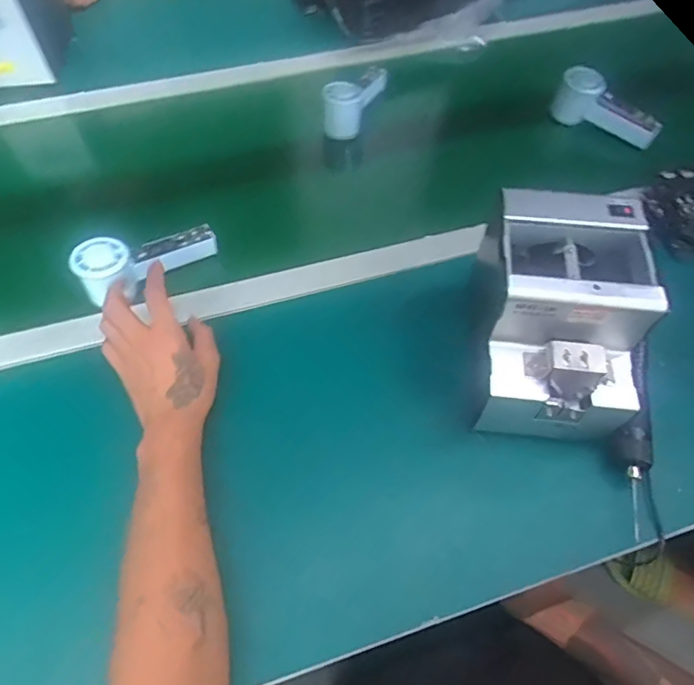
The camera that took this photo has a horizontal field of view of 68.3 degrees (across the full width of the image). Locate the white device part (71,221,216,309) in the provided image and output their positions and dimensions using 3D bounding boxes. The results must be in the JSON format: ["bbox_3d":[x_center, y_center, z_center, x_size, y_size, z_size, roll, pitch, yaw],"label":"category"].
[{"bbox_3d":[-0.224,-0.097,0.575,0.149,0.041,0.049,-21,59,-27],"label":"white device part"}]

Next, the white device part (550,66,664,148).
[{"bbox_3d":[0.352,-0.313,0.696,0.141,0.062,0.063,34,64,6],"label":"white device part"}]

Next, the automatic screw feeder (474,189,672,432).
[{"bbox_3d":[0.188,-0.022,0.450,0.119,0.141,0.166,7,59,7],"label":"automatic screw feeder"}]

